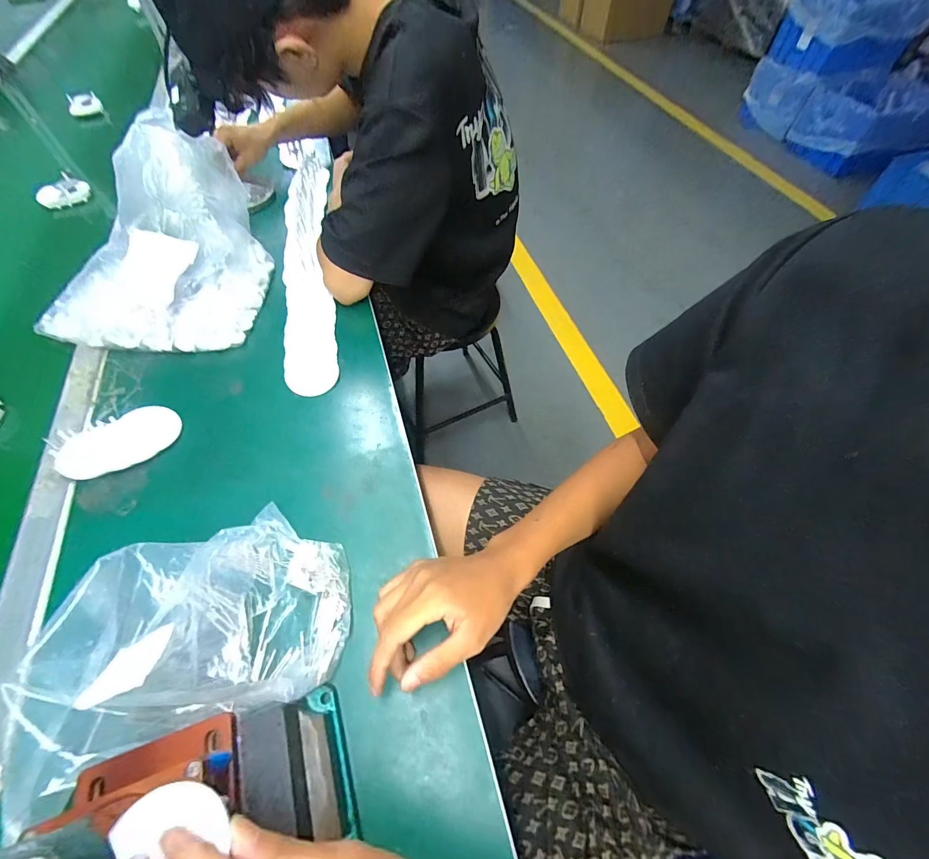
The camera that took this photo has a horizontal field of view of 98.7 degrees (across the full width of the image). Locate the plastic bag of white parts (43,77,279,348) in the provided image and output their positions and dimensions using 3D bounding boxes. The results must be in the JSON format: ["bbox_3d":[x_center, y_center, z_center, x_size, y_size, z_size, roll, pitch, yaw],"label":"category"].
[{"bbox_3d":[-0.416,-0.262,0.527,0.253,0.151,0.284,0,57,-2],"label":"plastic bag of white parts"}]

